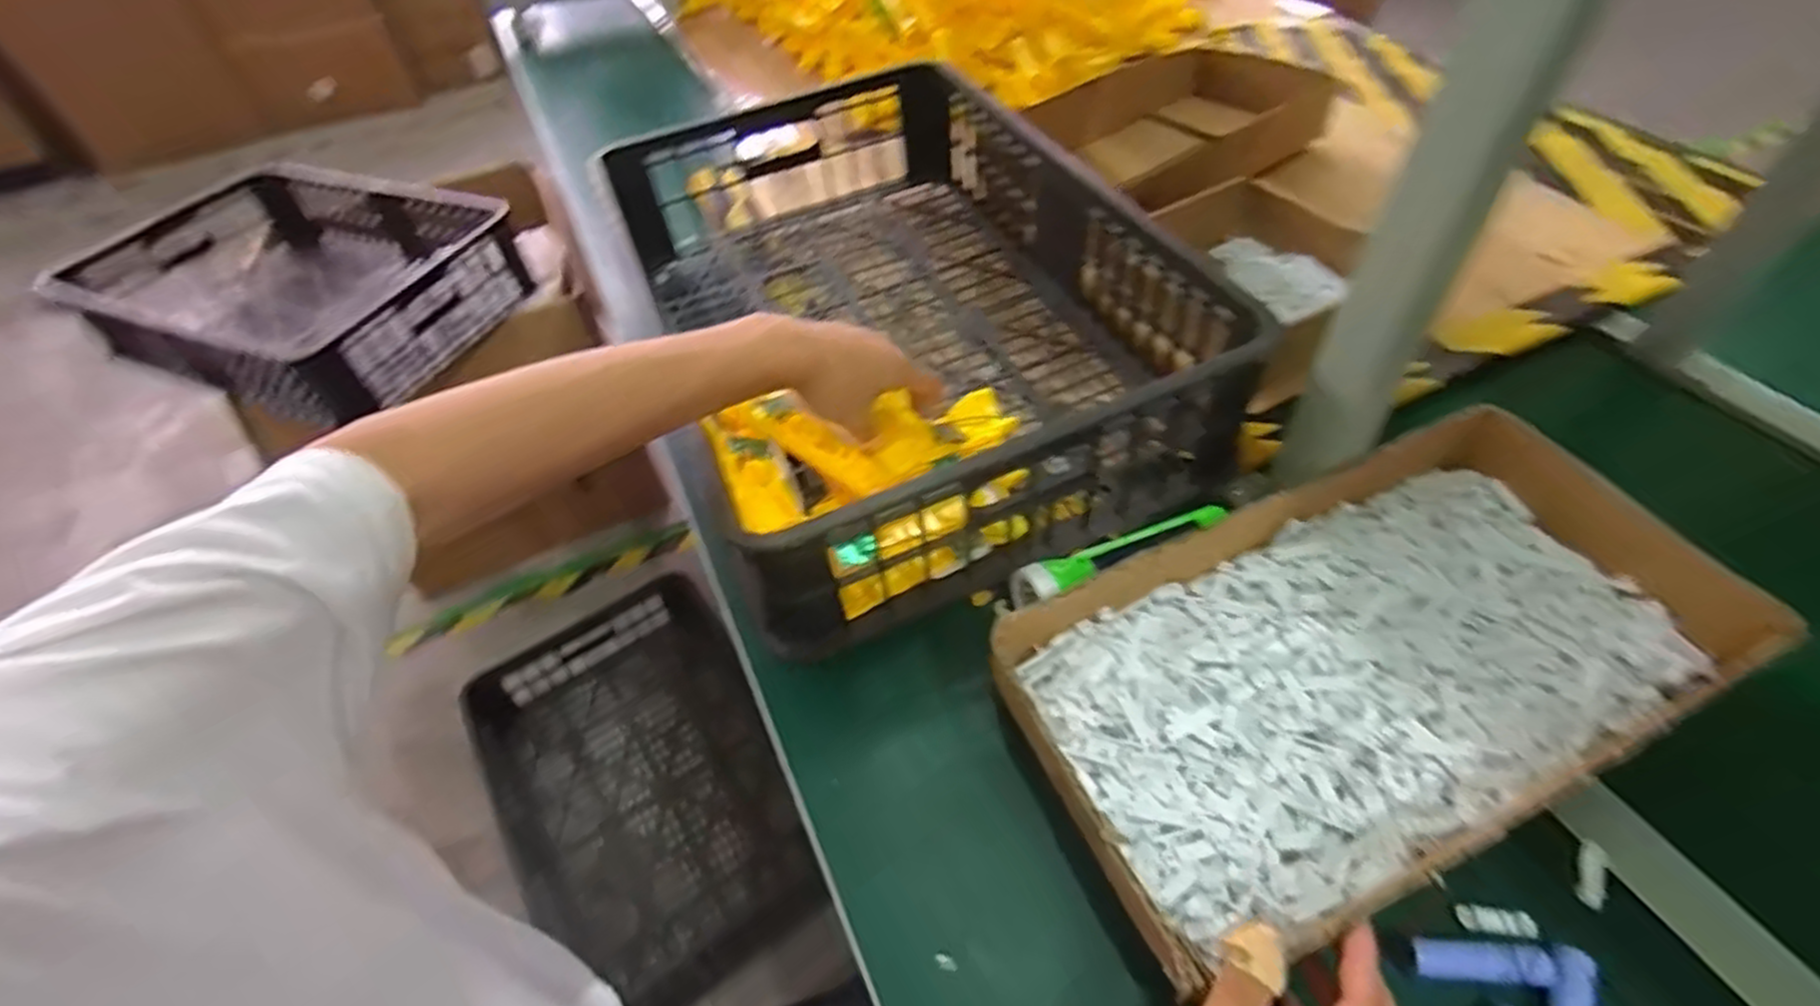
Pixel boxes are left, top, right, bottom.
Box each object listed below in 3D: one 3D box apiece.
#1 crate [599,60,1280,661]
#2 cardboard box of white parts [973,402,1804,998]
[{"bbox_3d":[-0.032,-0.212,0.732,0.454,0.142,0.662,-24,51,-16],"label":"crate"},{"bbox_3d":[0.277,0.094,0.475,0.425,0.063,0.213,-22,51,-13],"label":"cardboard box of white parts"}]

